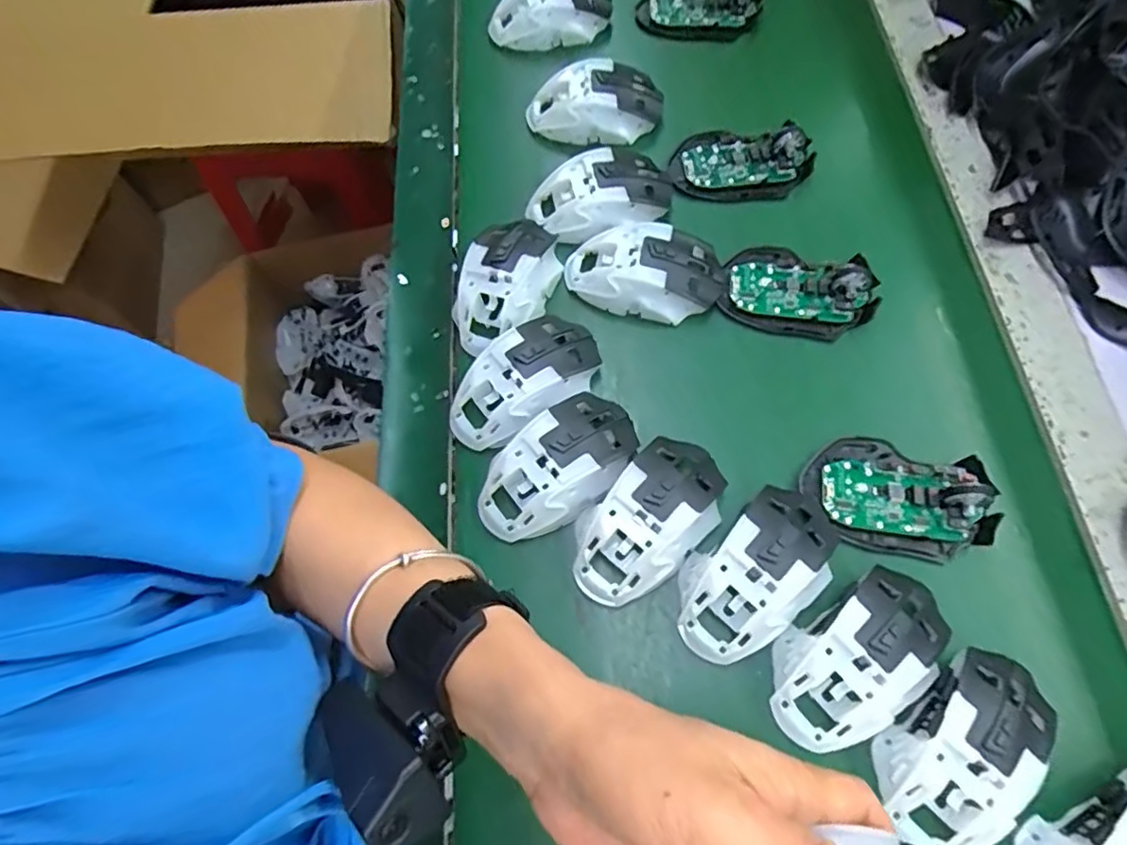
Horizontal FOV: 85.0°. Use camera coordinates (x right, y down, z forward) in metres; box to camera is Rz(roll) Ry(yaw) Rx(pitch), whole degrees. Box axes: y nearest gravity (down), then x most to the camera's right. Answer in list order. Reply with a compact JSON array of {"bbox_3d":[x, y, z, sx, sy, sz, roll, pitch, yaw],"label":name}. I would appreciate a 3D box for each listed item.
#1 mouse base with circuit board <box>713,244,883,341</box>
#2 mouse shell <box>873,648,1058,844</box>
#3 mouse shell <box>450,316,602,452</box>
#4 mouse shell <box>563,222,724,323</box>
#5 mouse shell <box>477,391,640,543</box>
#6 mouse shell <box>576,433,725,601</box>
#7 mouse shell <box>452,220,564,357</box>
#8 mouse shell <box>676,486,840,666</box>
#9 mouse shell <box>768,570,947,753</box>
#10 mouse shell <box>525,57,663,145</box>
[{"bbox_3d":[0.175,-0.100,0.454,0.107,0.022,0.071,14,67,7],"label":"mouse base with circuit board"},{"bbox_3d":[0.217,0.176,0.333,0.060,0.039,0.115,41,73,17],"label":"mouse shell"},{"bbox_3d":[-0.027,-0.028,0.429,0.113,0.035,0.061,-42,72,-16],"label":"mouse shell"},{"bbox_3d":[0.061,-0.113,0.458,0.115,0.035,0.062,5,66,3],"label":"mouse shell"},{"bbox_3d":[-0.003,0.030,0.404,0.118,0.035,0.073,-39,71,-15],"label":"mouse shell"},{"bbox_3d":[0.054,0.060,0.387,0.113,0.041,0.064,-41,72,-16],"label":"mouse shell"},{"bbox_3d":[-0.043,-0.106,0.460,0.063,0.032,0.113,21,68,10],"label":"mouse shell"},{"bbox_3d":[0.117,0.089,0.370,0.113,0.035,0.064,-35,70,-14],"label":"mouse shell"},{"bbox_3d":[0.170,0.135,0.353,0.116,0.038,0.065,-34,70,-13],"label":"mouse shell"},{"bbox_3d":[0.026,-0.276,0.532,0.117,0.037,0.063,-1,66,0],"label":"mouse shell"}]

